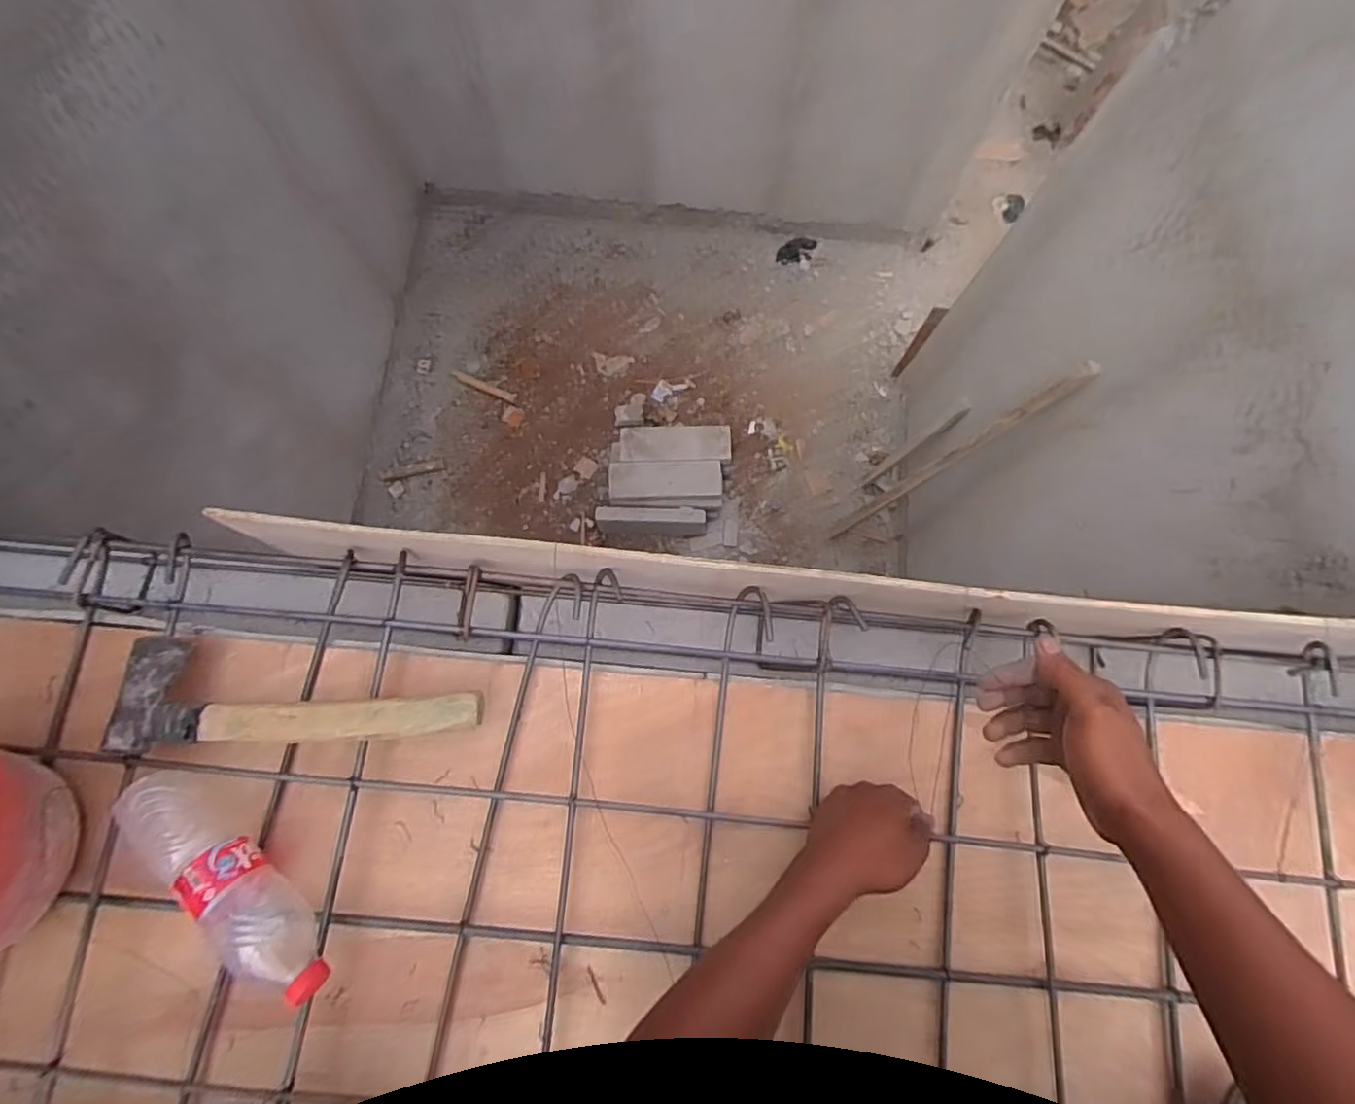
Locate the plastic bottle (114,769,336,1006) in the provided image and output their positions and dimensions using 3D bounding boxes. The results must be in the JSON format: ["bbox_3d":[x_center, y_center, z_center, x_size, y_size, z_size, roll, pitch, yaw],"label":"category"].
[{"bbox_3d":[-0.378,0.279,0.540,0.235,0.070,0.060,35,79,6],"label":"plastic bottle"}]

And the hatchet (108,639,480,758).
[{"bbox_3d":[-0.337,0.120,0.570,0.332,0.044,0.103,-3,77,-2],"label":"hatchet"}]

